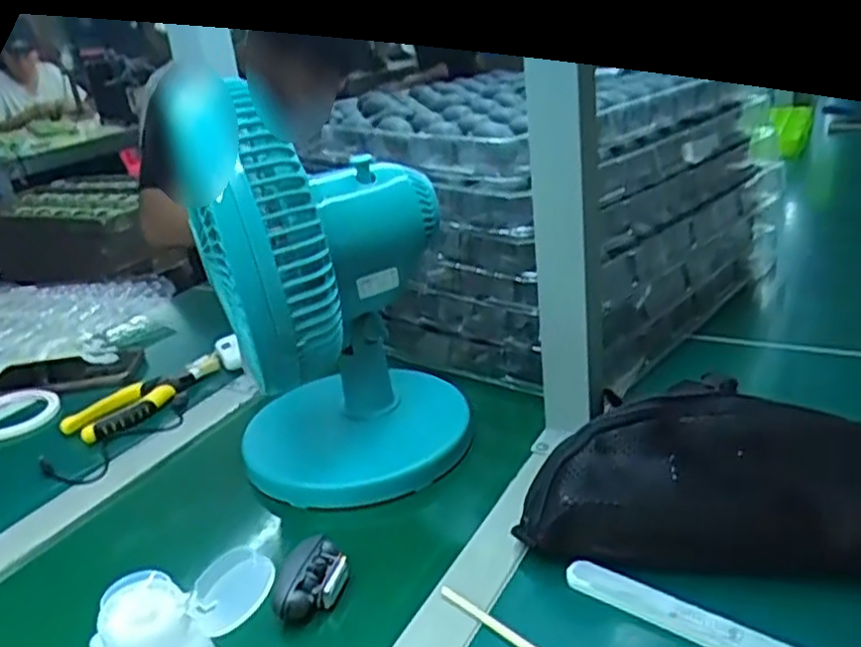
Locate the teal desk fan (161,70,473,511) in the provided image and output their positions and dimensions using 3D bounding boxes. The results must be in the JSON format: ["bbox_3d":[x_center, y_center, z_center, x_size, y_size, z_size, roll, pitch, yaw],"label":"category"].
[{"bbox_3d":[-0.071,-0.027,0.582,0.174,0.309,0.182,-10,22,-7],"label":"teal desk fan"}]

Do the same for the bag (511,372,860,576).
[{"bbox_3d":[0.213,0.101,0.477,0.304,0.102,0.082,-2,23,13],"label":"bag"}]

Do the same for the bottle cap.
[{"bbox_3d":[-0.099,0.132,0.372,0.046,0.006,0.041,-32,42,6],"label":"bottle cap"}]

